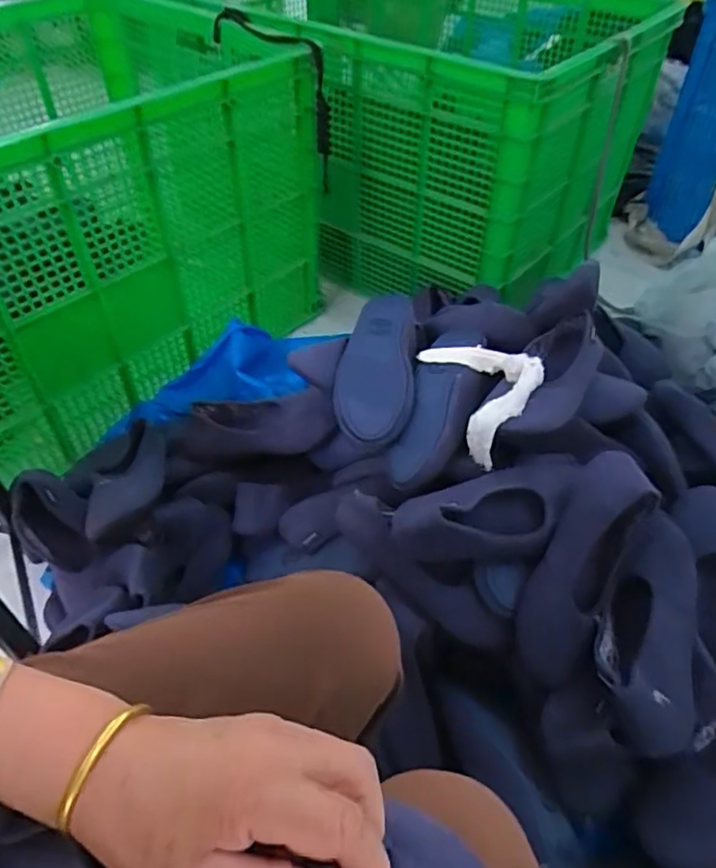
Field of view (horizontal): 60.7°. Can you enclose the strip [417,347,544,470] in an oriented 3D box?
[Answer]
[{"bbox_3d":[0.157,-0.059,0.770,0.094,0.108,0.166,-17,50,-16],"label":"strip"}]

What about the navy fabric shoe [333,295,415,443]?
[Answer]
[{"bbox_3d":[0.024,-0.097,0.816,0.100,0.068,0.225,4,47,3],"label":"navy fabric shoe"}]

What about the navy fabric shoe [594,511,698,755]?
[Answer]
[{"bbox_3d":[0.299,0.198,0.632,0.086,0.063,0.237,13,63,11],"label":"navy fabric shoe"}]

